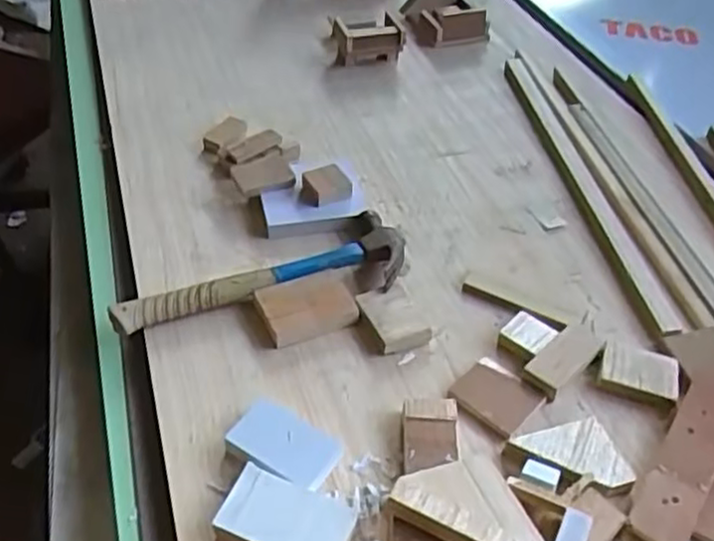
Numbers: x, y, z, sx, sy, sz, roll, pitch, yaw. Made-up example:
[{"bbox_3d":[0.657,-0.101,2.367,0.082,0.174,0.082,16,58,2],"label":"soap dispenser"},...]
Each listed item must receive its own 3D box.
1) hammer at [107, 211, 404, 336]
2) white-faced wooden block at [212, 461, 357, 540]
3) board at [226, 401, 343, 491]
[{"bbox_3d":[-0.091,0.002,0.695,0.280,0.032,0.098,-11,46,-14],"label":"hammer"},{"bbox_3d":[-0.051,0.178,0.514,0.092,0.027,0.054,17,46,14],"label":"white-faced wooden block"},{"bbox_3d":[-0.058,0.138,0.563,0.084,0.019,0.052,24,48,20],"label":"board"}]

